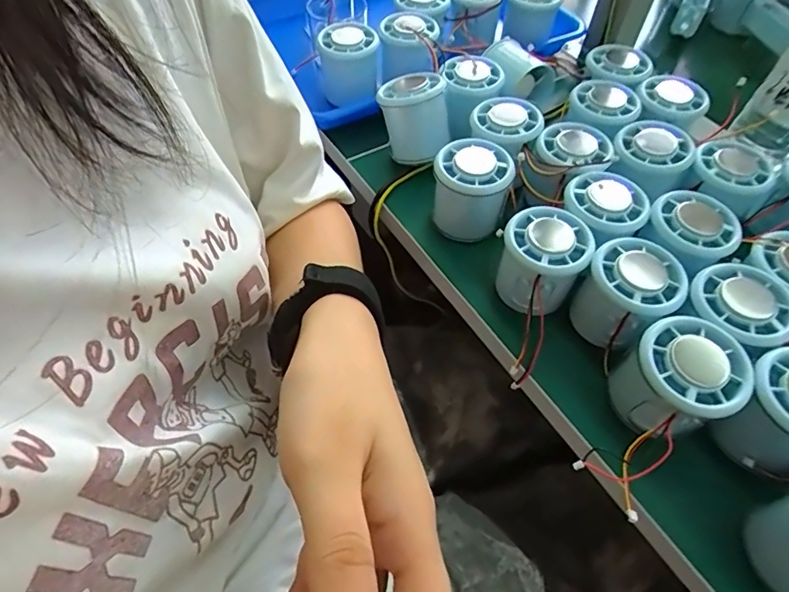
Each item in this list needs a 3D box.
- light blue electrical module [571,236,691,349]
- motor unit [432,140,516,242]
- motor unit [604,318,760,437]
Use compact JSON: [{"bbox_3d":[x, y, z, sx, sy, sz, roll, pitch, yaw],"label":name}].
[{"bbox_3d":[0.147,0.002,0.315,0.053,0.060,0.044,38,61,22],"label":"light blue electrical module"},{"bbox_3d":[0.056,-0.074,0.368,0.055,0.066,0.057,2,54,-1],"label":"motor unit"},{"bbox_3d":[0.158,0.050,0.279,0.052,0.057,0.053,1,54,-1],"label":"motor unit"}]

